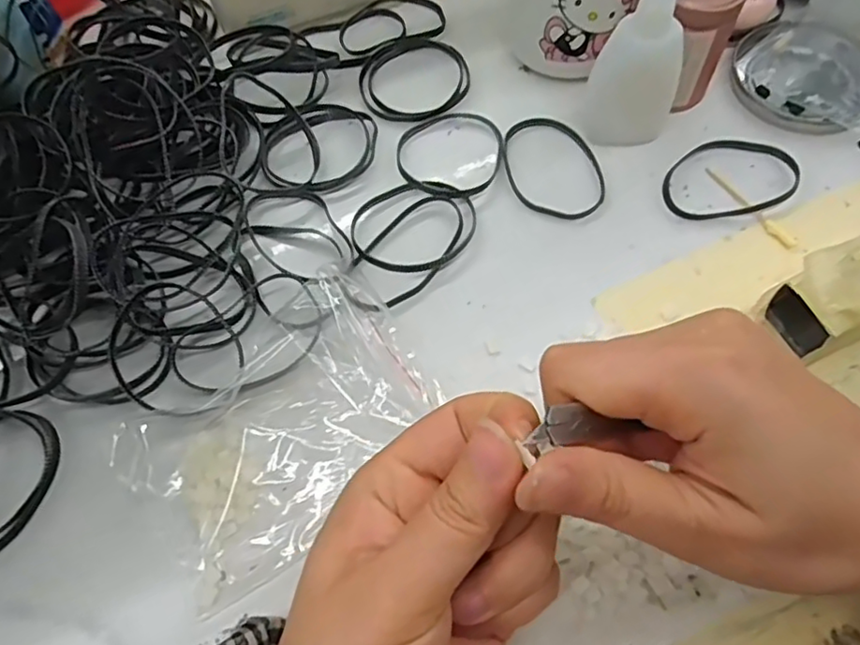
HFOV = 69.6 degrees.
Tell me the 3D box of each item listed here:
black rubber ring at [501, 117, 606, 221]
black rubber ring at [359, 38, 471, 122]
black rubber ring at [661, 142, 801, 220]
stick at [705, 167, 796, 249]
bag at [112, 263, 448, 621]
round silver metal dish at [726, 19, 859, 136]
[{"bbox_3d":[0.065,-0.083,0.328,0.049,0.004,0.068,-16,64,-5],"label":"black rubber ring"},{"bbox_3d":[-0.010,-0.144,0.360,0.063,0.006,0.059,-1,63,2],"label":"black rubber ring"},{"bbox_3d":[0.152,-0.077,0.319,0.069,0.005,0.048,-10,63,-2],"label":"black rubber ring"},{"bbox_3d":[0.161,-0.059,0.311,0.006,0.004,0.058,-31,66,-12],"label":"stick"},{"bbox_3d":[-0.061,0.039,0.265,0.087,0.017,0.133,40,72,20],"label":"bag"},{"bbox_3d":[0.212,-0.140,0.345,0.079,0.009,0.078,-1,63,2],"label":"round silver metal dish"}]

